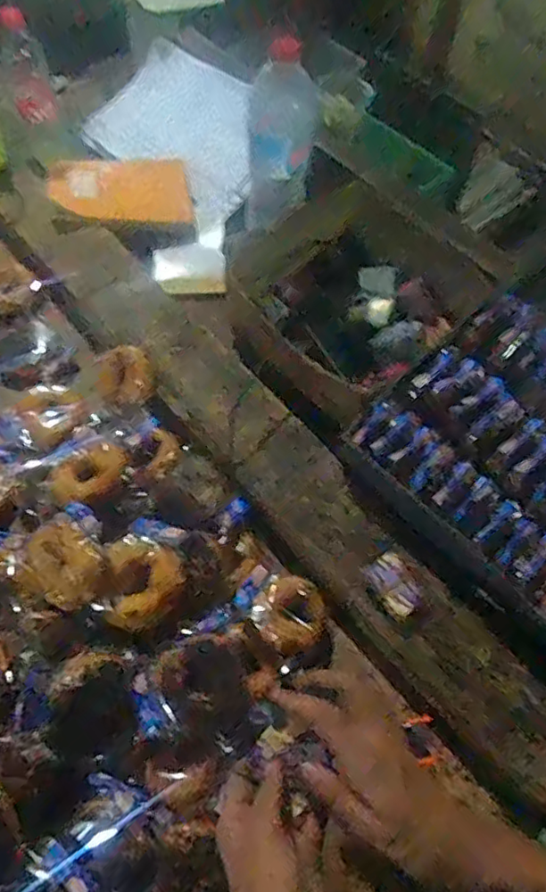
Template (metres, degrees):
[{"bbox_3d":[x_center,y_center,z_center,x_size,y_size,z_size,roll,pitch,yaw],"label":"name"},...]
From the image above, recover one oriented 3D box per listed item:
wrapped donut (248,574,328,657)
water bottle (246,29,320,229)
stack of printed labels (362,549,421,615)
[{"bbox_3d":[0.021,0.178,0.615,0.075,0.045,0.079,2,61,-3],"label":"wrapped donut"},{"bbox_3d":[0.012,-0.386,0.741,0.089,0.220,0.070,14,37,8],"label":"water bottle"},{"bbox_3d":[0.125,0.142,0.597,0.042,0.015,0.061,-26,66,-17],"label":"stack of printed labels"}]

